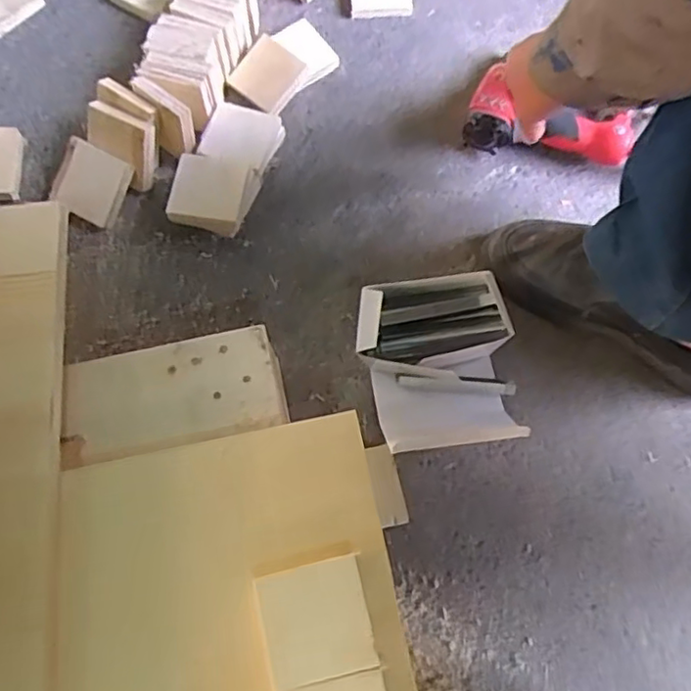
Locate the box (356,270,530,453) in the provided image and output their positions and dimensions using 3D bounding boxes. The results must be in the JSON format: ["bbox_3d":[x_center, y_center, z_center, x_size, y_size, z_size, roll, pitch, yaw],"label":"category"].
[{"bbox_3d":[0.087,0.019,0.599,0.136,0.070,0.157,-8,72,-3],"label":"box"}]

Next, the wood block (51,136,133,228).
[{"bbox_3d":[-0.270,-0.172,0.669,0.072,0.014,0.072,27,97,-5],"label":"wood block"}]

